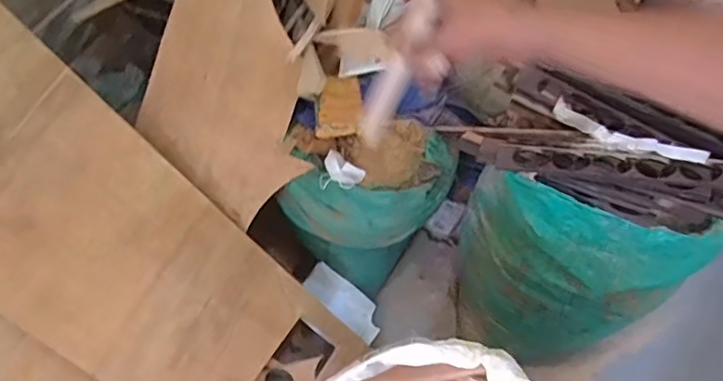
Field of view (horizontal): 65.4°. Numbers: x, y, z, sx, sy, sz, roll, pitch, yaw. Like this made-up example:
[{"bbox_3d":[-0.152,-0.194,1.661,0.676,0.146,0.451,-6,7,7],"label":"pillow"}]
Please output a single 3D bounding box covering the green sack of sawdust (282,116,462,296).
[{"bbox_3d":[0.016,0.035,1.266,0.315,0.419,0.254,24,64,17],"label":"green sack of sawdust"}]

